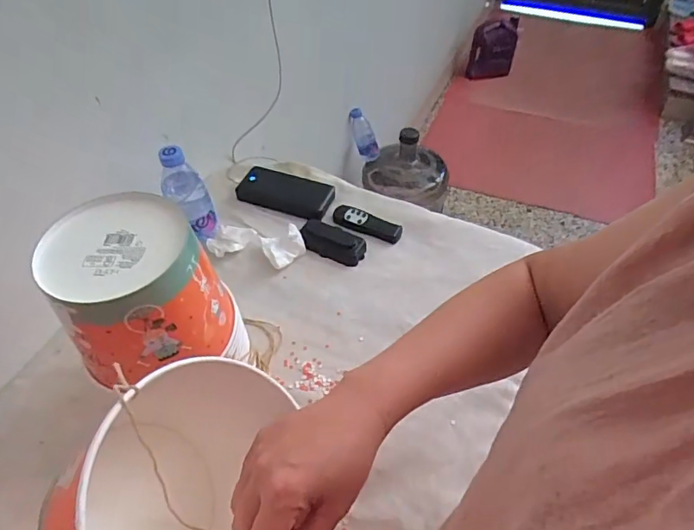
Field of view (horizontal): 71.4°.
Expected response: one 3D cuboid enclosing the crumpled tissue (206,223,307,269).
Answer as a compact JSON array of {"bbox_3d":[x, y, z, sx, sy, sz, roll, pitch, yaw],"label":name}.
[{"bbox_3d":[-0.136,-0.035,0.720,0.142,0.034,0.057,12,50,8],"label":"crumpled tissue"}]

